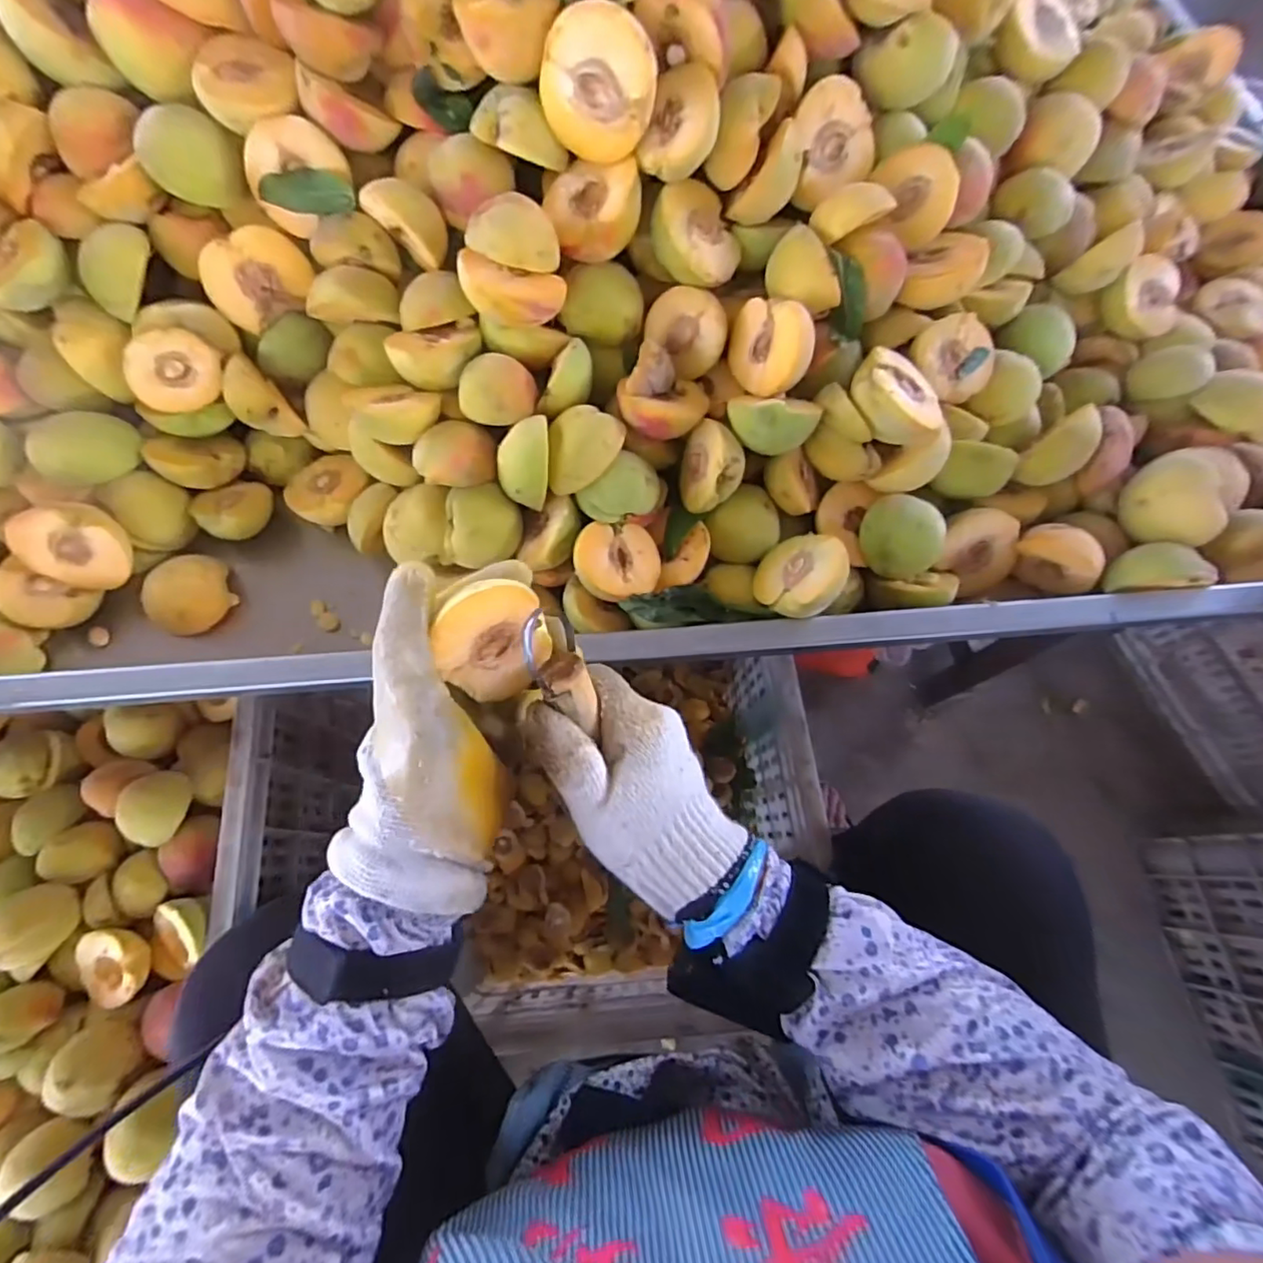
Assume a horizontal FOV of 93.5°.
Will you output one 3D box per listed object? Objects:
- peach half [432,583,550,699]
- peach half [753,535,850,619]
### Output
[{"bbox_3d":[-0.070,0.001,0.289,0.053,0.059,0.028,-41,41,-9],"label":"peach half"},{"bbox_3d":[0.114,-0.037,0.402,0.061,0.025,0.061,-24,50,33],"label":"peach half"}]

